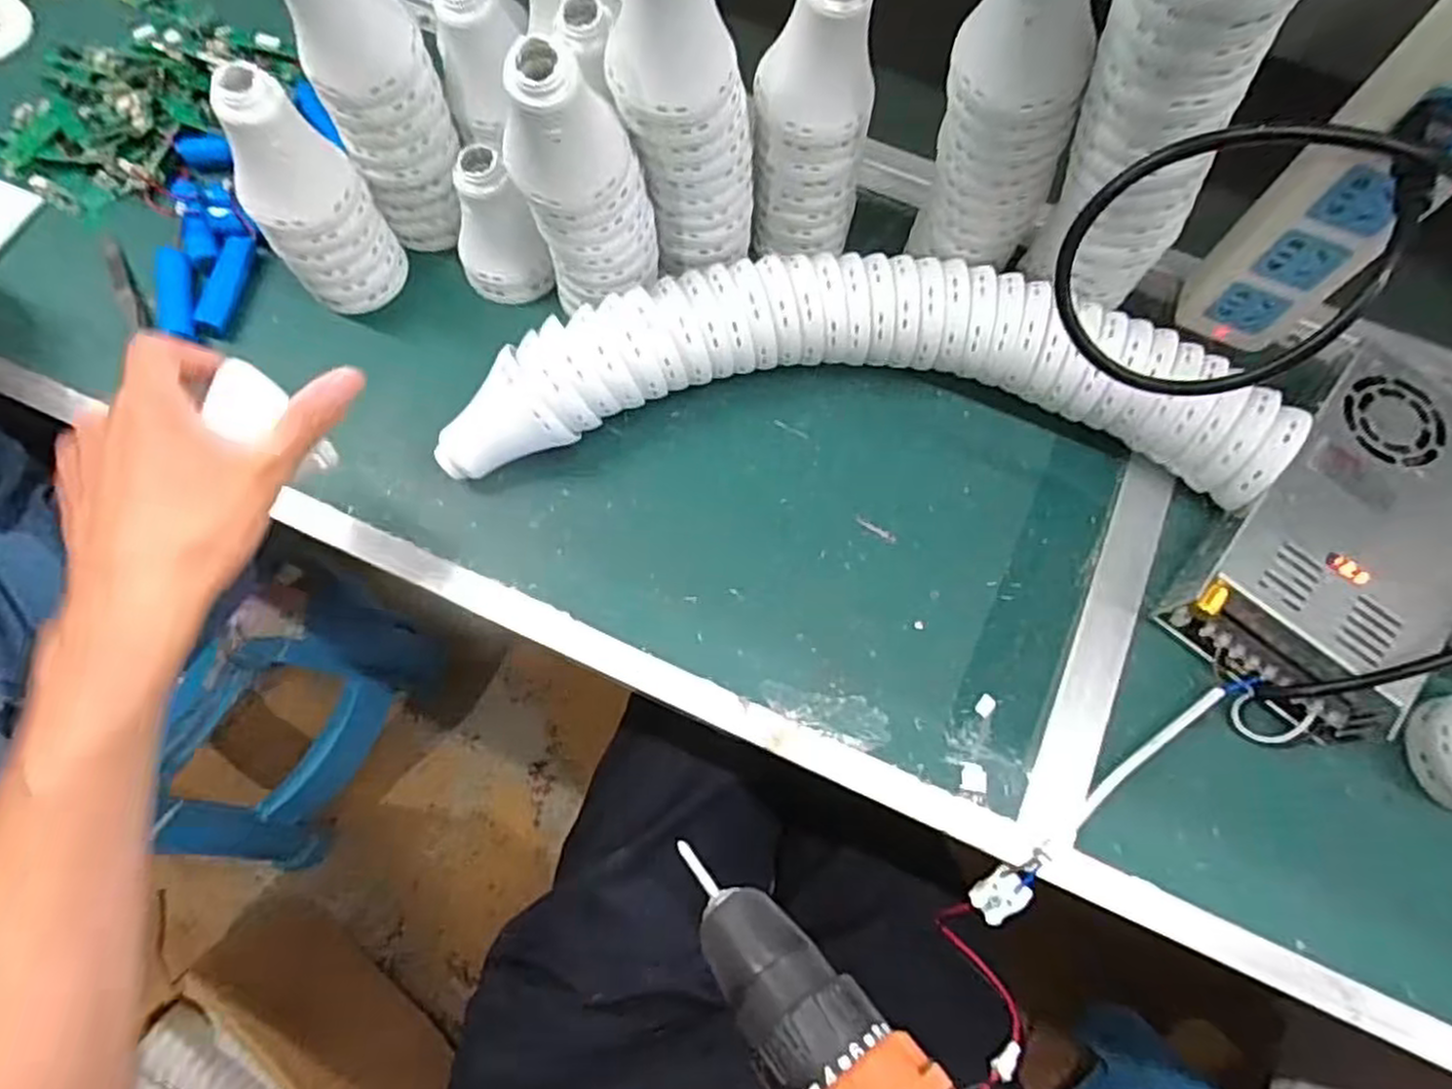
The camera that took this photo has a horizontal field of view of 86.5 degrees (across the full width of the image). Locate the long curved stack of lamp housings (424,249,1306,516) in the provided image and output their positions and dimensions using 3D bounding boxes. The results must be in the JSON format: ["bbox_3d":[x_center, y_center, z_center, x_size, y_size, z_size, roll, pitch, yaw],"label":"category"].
[{"bbox_3d":[0.076,-0.091,0.461,0.480,0.067,0.147,4,72,0],"label":"long curved stack of lamp housings"}]

